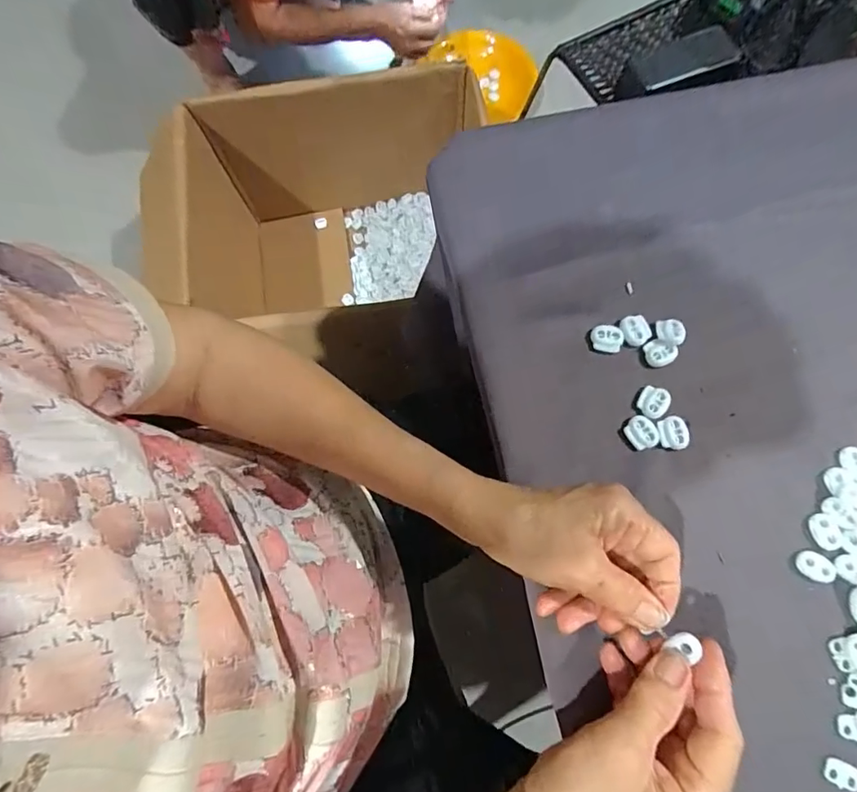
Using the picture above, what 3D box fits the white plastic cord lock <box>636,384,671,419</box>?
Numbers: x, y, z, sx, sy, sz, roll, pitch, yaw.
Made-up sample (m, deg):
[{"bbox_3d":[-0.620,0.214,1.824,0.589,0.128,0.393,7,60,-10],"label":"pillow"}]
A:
[{"bbox_3d":[0.152,0.004,0.338,0.019,0.004,0.021,29,76,7],"label":"white plastic cord lock"}]

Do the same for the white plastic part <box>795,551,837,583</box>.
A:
[{"bbox_3d":[0.238,0.105,0.307,0.024,0.004,0.015,26,75,7],"label":"white plastic part"}]

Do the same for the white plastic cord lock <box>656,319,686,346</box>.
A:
[{"bbox_3d":[0.169,-0.044,0.350,0.018,0.007,0.020,4,74,1],"label":"white plastic cord lock"}]

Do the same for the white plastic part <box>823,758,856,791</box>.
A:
[{"bbox_3d":[0.231,0.211,0.279,0.019,0.004,0.013,18,75,4],"label":"white plastic part"}]

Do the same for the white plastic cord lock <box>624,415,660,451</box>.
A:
[{"bbox_3d":[0.142,0.025,0.333,0.019,0.006,0.023,-31,77,-9],"label":"white plastic cord lock"}]

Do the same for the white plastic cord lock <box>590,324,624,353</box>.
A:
[{"bbox_3d":[0.125,-0.040,0.351,0.021,0.004,0.019,13,74,3],"label":"white plastic cord lock"}]

